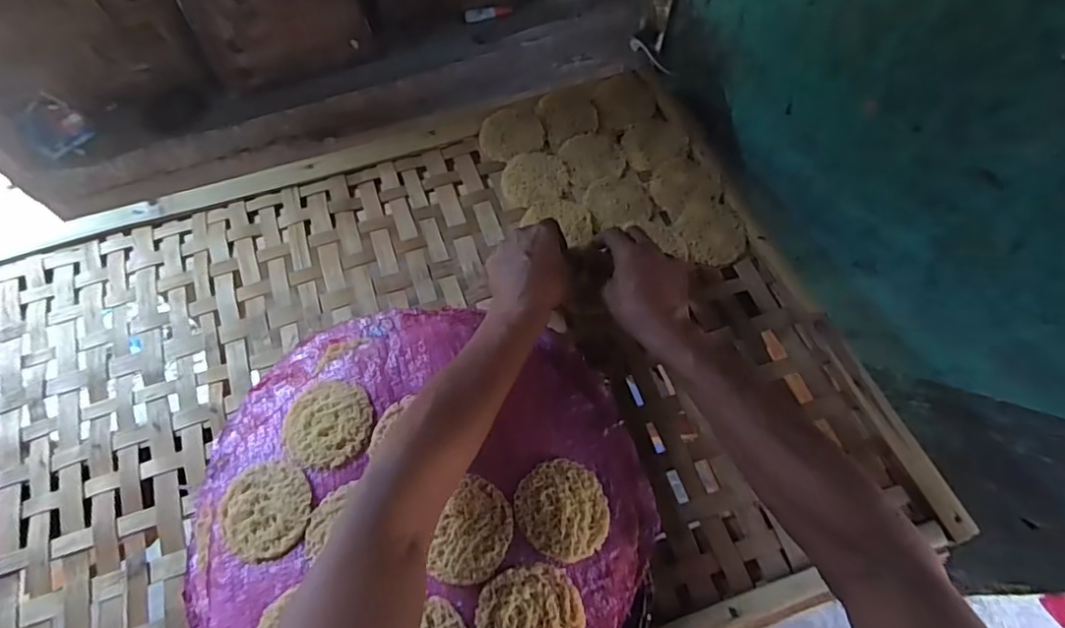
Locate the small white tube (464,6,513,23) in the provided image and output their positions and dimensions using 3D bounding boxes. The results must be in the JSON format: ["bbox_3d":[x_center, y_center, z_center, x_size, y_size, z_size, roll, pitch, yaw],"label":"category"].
[{"bbox_3d":[-0.076,-0.517,0.993,0.082,0.019,0.015,-8,64,-3],"label":"small white tube"}]

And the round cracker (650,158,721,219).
[{"bbox_3d":[0.174,-0.150,0.668,0.071,0.006,0.069,-1,64,1],"label":"round cracker"}]

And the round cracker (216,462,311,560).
[{"bbox_3d":[-0.223,0.161,0.475,0.081,0.004,0.073,6,64,4],"label":"round cracker"}]

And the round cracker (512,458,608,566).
[{"bbox_3d":[0.027,0.160,0.475,0.078,0.008,0.078,10,55,-14],"label":"round cracker"}]

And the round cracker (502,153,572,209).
[{"bbox_3d":[0.004,-0.159,0.683,0.078,0.013,0.071,-1,64,1],"label":"round cracker"}]

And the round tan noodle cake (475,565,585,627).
[{"bbox_3d":[-0.001,0.232,0.432,0.080,0.007,0.075,-1,70,-20],"label":"round tan noodle cake"}]

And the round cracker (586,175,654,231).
[{"bbox_3d":[0.099,-0.130,0.664,0.070,0.004,0.069,-13,65,-5],"label":"round cracker"}]

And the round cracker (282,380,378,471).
[{"bbox_3d":[-0.182,0.098,0.511,0.086,0.014,0.074,13,65,7],"label":"round cracker"}]

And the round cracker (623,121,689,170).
[{"bbox_3d":[0.146,-0.207,0.695,0.077,0.004,0.068,-20,65,-8],"label":"round cracker"}]

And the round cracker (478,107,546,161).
[{"bbox_3d":[-0.026,-0.221,0.714,0.077,0.015,0.074,-1,64,1],"label":"round cracker"}]

